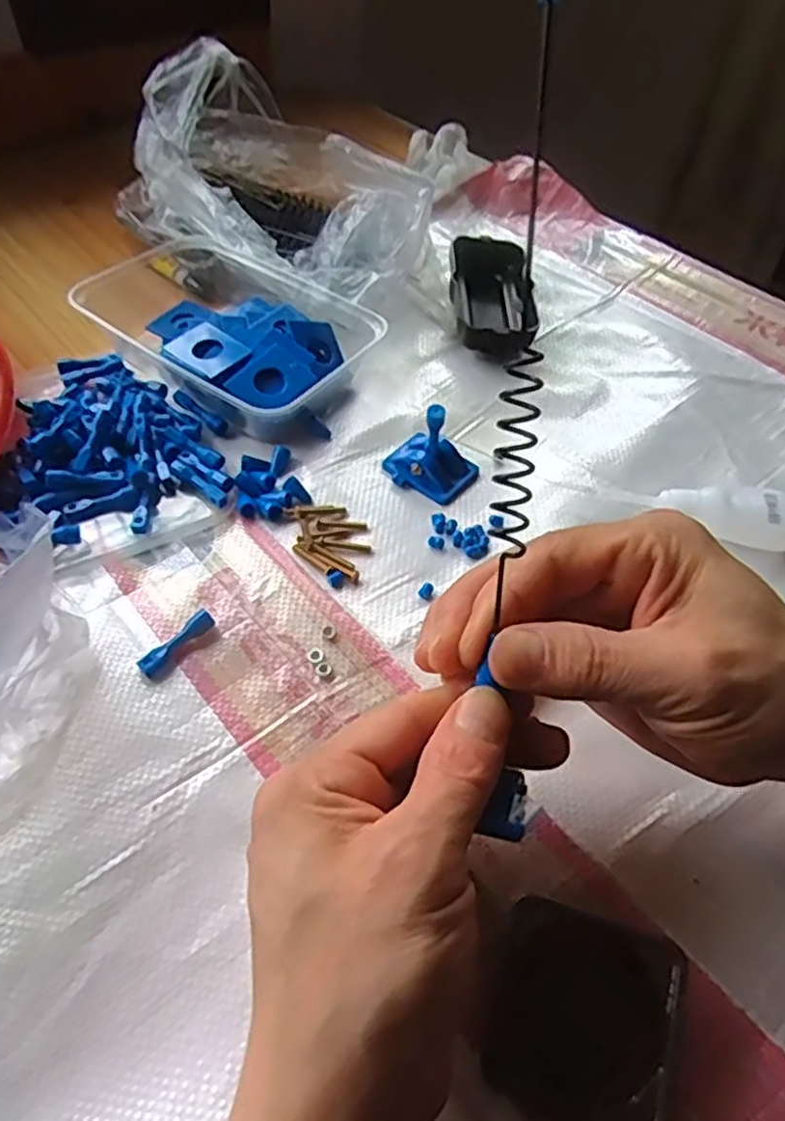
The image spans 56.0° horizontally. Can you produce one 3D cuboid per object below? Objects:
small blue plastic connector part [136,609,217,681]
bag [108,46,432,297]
[{"bbox_3d":[-0.094,0.037,0.326,0.010,0.010,0.036,38,73,27],"label":"small blue plastic connector part"},{"bbox_3d":[-0.070,-0.267,0.519,0.234,0.101,0.161,29,55,21],"label":"bag"}]

